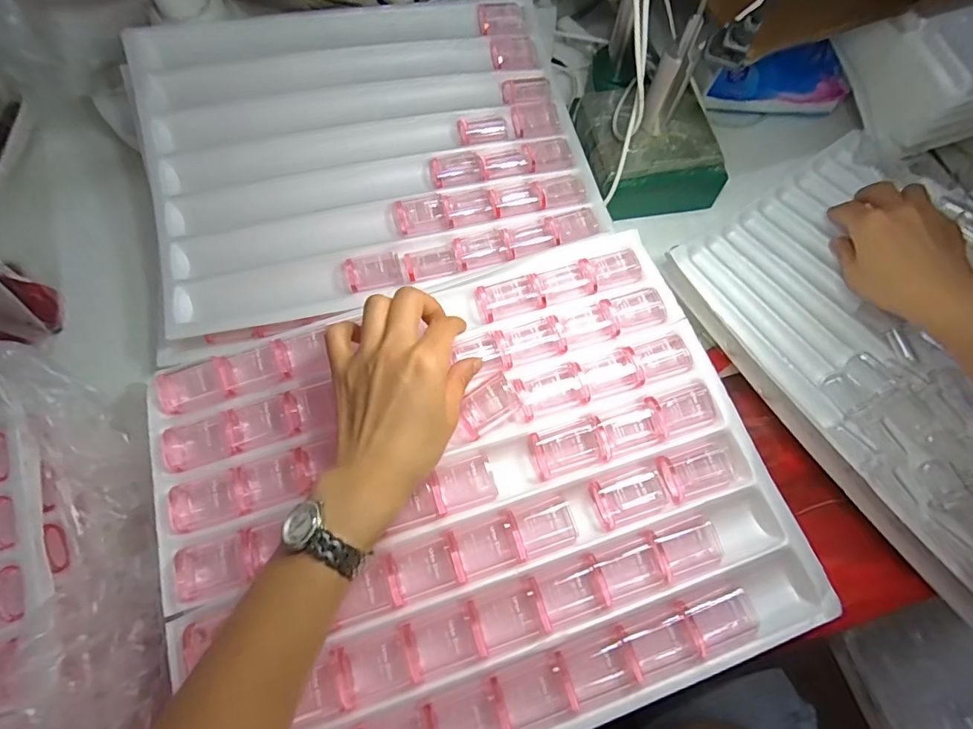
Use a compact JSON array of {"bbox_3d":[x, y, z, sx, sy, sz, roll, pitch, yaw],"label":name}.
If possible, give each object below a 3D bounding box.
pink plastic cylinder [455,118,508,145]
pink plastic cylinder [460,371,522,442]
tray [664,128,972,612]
[{"bbox_3d":[-0.004,-0.229,0.471,0.047,0.019,0.018,-2,70,-2],"label":"pink plastic cylinder"},{"bbox_3d":[0.002,0.028,0.339,0.044,0.025,0.026,-30,69,-16],"label":"pink plastic cylinder"},{"bbox_3d":[0.373,-0.021,0.405,0.298,0.034,0.379,-33,70,-17],"label":"tray"}]

